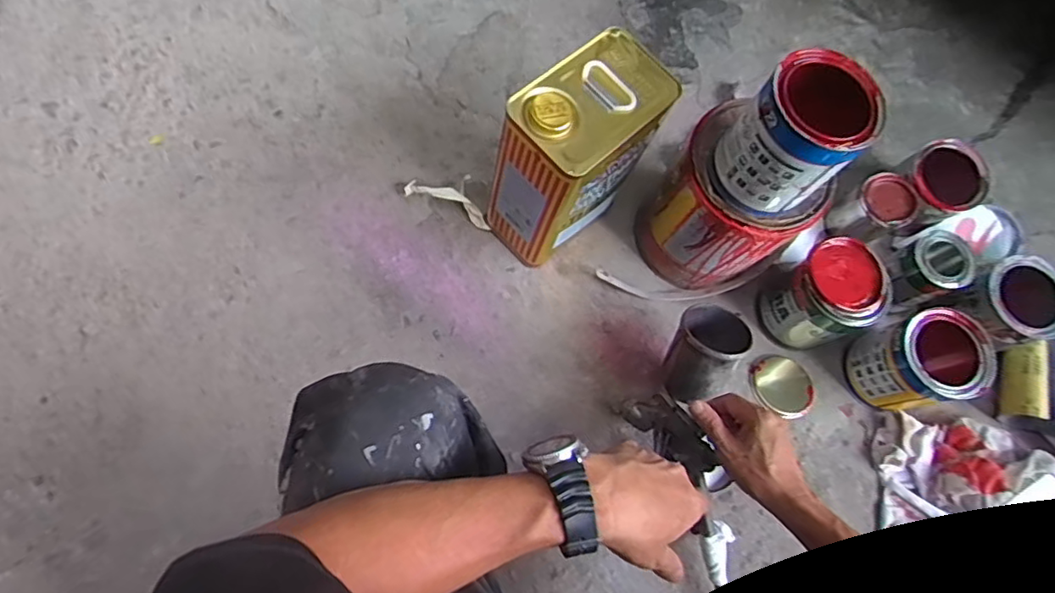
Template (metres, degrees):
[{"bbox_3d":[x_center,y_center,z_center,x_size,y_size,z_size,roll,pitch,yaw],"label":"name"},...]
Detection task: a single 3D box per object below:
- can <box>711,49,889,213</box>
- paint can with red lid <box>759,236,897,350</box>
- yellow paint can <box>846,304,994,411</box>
[{"bbox_3d":[0.259,-0.153,0.585,0.111,0.135,0.104,1,73,-4],"label":"can"},{"bbox_3d":[0.375,0.001,0.779,0.112,0.130,0.108,-33,80,-9],"label":"paint can with red lid"},{"bbox_3d":[0.489,0.082,0.763,0.110,0.115,0.109,-14,77,-5],"label":"yellow paint can"}]

